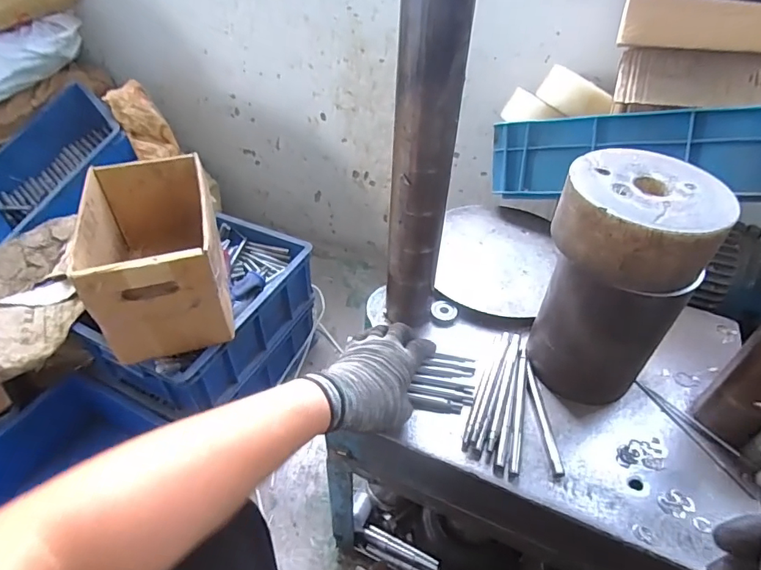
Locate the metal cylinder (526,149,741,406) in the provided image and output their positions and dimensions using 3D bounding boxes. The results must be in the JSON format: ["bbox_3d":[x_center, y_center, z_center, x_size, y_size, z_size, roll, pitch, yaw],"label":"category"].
[{"bbox_3d":[0.252,0.004,0.524,0.139,0.252,0.132,28,49,25],"label":"metal cylinder"}]

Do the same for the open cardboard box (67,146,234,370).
[{"bbox_3d":[-0.385,-0.058,0.831,0.190,0.194,0.307,-12,45,-15],"label":"open cardboard box"}]

